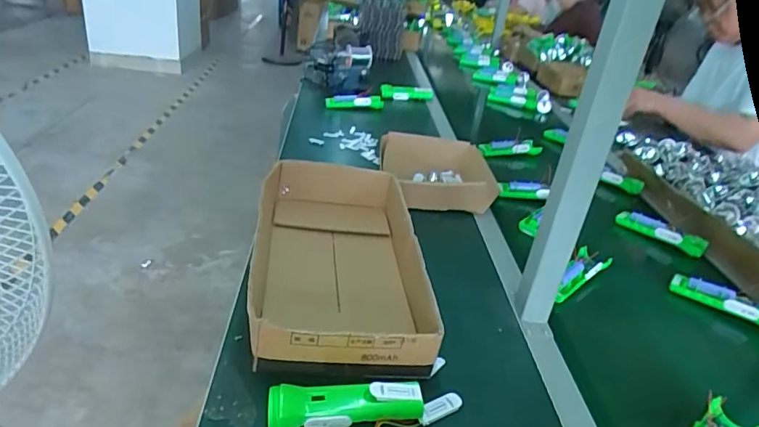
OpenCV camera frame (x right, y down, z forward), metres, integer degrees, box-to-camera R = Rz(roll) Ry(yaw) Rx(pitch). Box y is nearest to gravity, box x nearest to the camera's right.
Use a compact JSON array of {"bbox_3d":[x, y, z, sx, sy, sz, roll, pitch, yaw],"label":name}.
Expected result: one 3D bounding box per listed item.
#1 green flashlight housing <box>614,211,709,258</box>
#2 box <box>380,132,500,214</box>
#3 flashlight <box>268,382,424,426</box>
[{"bbox_3d":[0.541,0.032,0.987,0.161,0.024,0.038,27,34,31],"label":"green flashlight housing"},{"bbox_3d":[0.120,-0.079,1.050,0.228,0.074,0.225,5,29,-4],"label":"box"},{"bbox_3d":[-0.036,0.204,0.550,0.161,0.039,0.040,2,29,-10],"label":"flashlight"}]

